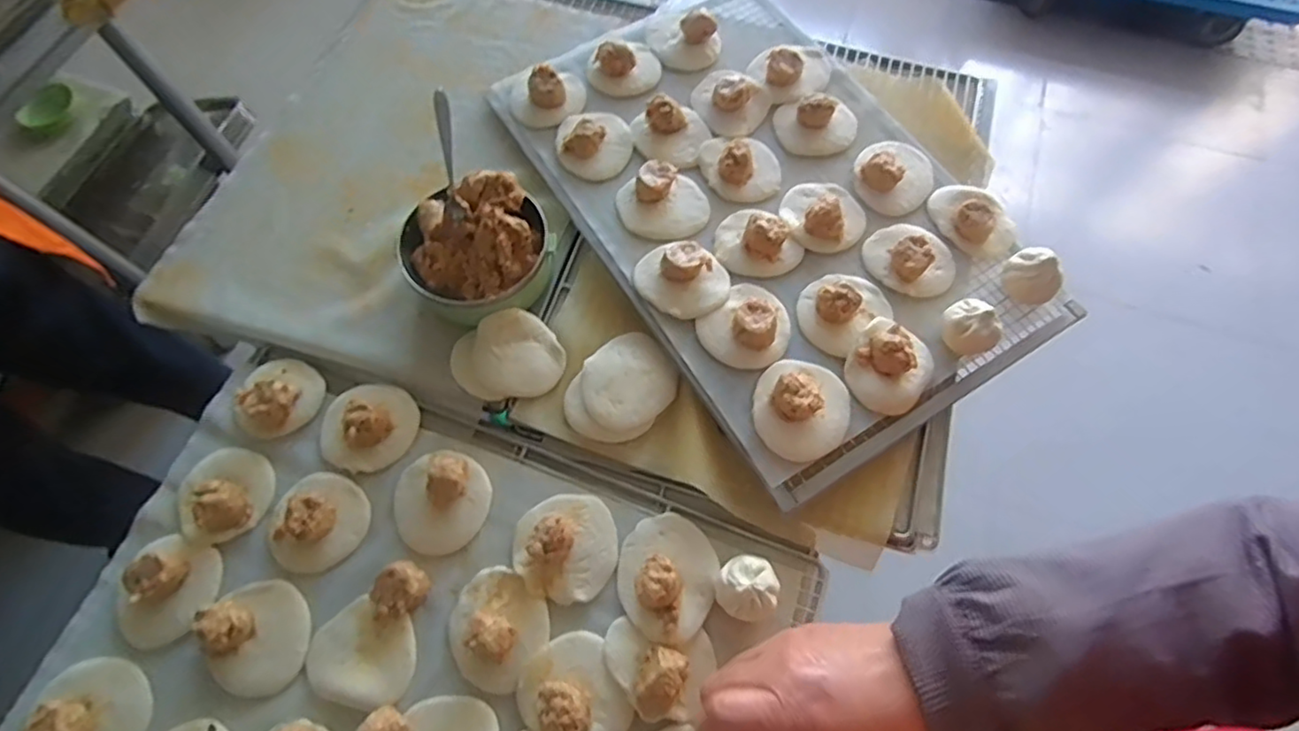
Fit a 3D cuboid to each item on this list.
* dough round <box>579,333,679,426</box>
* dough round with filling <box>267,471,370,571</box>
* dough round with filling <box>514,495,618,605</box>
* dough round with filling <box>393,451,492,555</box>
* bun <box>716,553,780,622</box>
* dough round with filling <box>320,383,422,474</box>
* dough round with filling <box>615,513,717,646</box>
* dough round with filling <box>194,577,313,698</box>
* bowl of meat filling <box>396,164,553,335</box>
[{"bbox_3d":[-0.021,0.013,0.612,0.094,0.023,0.086,0,67,0],"label":"dough round"},{"bbox_3d":[-0.304,0.139,0.565,0.088,0.042,0.080,0,67,0],"label":"dough round with filling"},{"bbox_3d":[-0.075,0.157,0.553,0.087,0.038,0.089,0,67,0],"label":"dough round with filling"},{"bbox_3d":[-0.191,0.120,0.569,0.086,0.042,0.085,0,67,0],"label":"dough round with filling"},{"bbox_3d":[0.084,0.189,0.538,0.047,0.047,0.051,0,67,0],"label":"bun"},{"bbox_3d":[-0.271,0.054,0.597,0.087,0.035,0.086,29,70,12],"label":"dough round with filling"},{"bbox_3d":[0.015,0.181,0.545,0.084,0.036,0.103,6,67,2],"label":"dough round with filling"},{"bbox_3d":[-0.333,0.228,0.528,0.081,0.033,0.090,-18,68,-8],"label":"dough round with filling"},{"bbox_3d":[-0.171,-0.115,0.632,0.146,0.066,0.144,0,67,0],"label":"bowl of meat filling"}]

